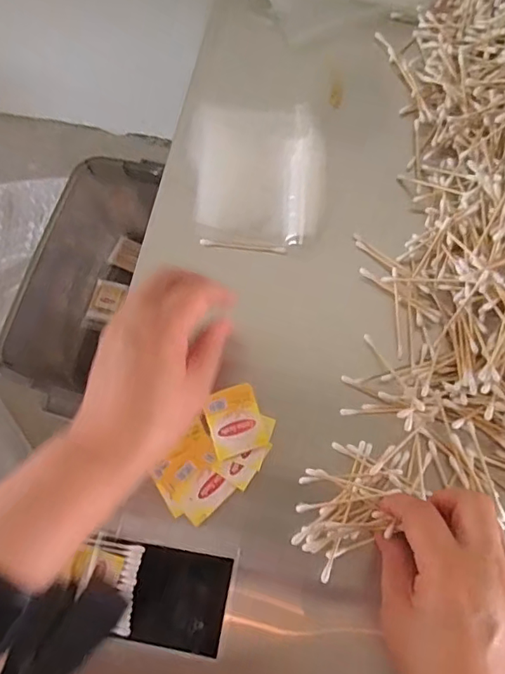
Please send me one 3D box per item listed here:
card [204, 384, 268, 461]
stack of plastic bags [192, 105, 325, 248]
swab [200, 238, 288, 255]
[{"bbox_3d":[-0.013,0.062,0.371,0.039,0.004,0.047,-16,77,-6],"label":"card"},{"bbox_3d":[0.004,-0.146,0.429,0.111,0.023,0.135,4,73,4],"label":"stack of plastic bags"},{"bbox_3d":[-0.007,-0.076,0.420,0.072,0.007,0.005,7,73,4],"label":"swab"}]

